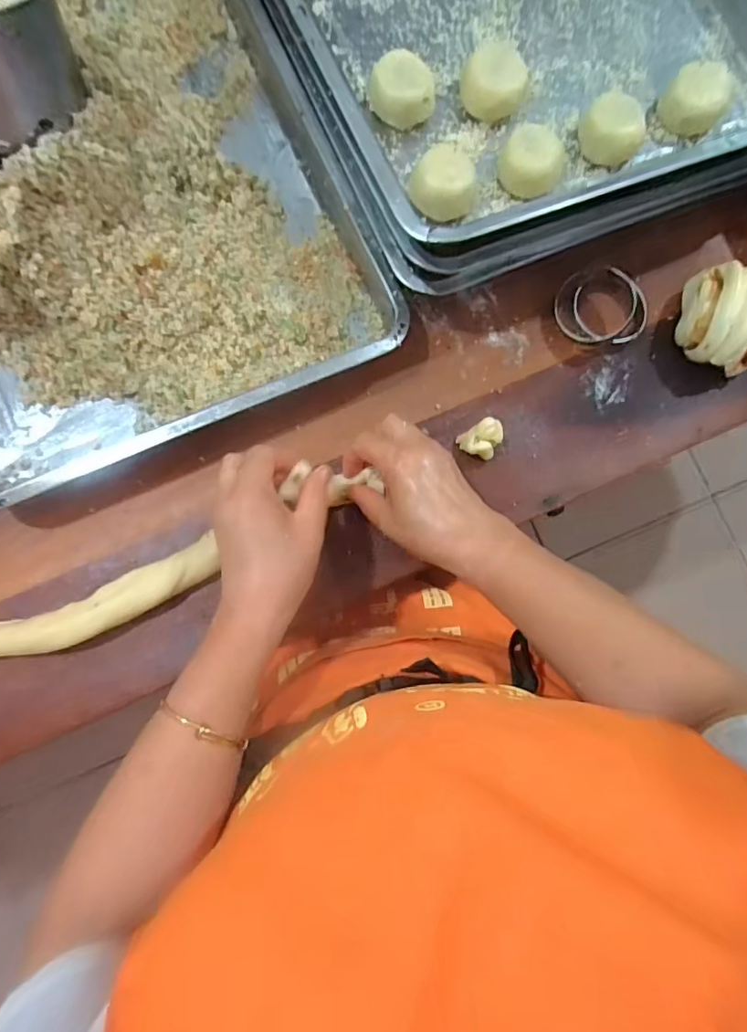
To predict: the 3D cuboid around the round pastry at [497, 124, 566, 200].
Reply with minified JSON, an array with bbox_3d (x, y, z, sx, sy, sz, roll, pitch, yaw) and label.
[{"bbox_3d":[0.130,-0.285,0.412,0.050,0.026,0.055,0,82,-3],"label":"round pastry"}]

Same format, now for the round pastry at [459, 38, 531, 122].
[{"bbox_3d":[0.098,-0.355,0.426,0.047,0.029,0.051,0,82,-3],"label":"round pastry"}]

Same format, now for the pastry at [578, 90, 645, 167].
[{"bbox_3d":[0.194,-0.314,0.426,0.048,0.034,0.049,0,82,-3],"label":"pastry"}]

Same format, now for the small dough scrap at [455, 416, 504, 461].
[{"bbox_3d":[0.095,-0.065,0.446,0.035,0.021,0.030,-29,84,-6],"label":"small dough scrap"}]

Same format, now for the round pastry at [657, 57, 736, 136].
[{"bbox_3d":[0.271,-0.351,0.434,0.048,0.029,0.056,27,82,1],"label":"round pastry"}]

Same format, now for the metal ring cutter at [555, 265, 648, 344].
[{"bbox_3d":[0.207,-0.186,0.463,0.081,0.028,0.063,27,82,1],"label":"metal ring cutter"}]

